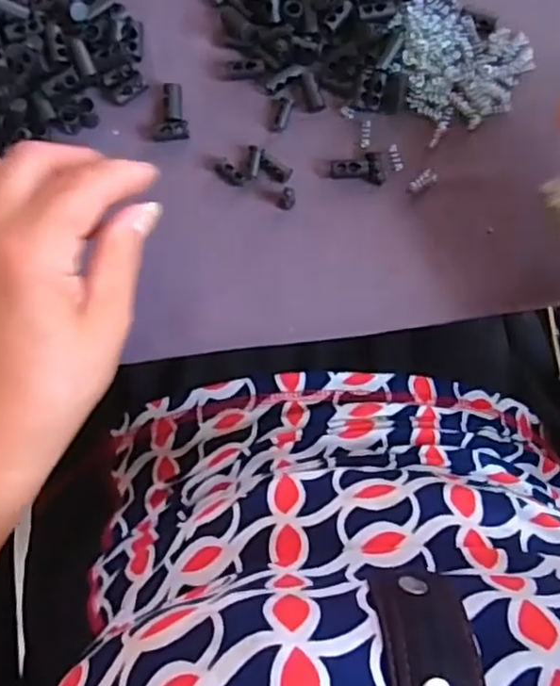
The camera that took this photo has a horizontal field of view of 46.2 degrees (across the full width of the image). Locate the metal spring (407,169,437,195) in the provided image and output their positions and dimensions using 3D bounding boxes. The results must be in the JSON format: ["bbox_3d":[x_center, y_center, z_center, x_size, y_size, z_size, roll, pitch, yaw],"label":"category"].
[{"bbox_3d":[0.072,-0.082,0.336,0.016,0.005,0.008,-37,90,-1],"label":"metal spring"}]

